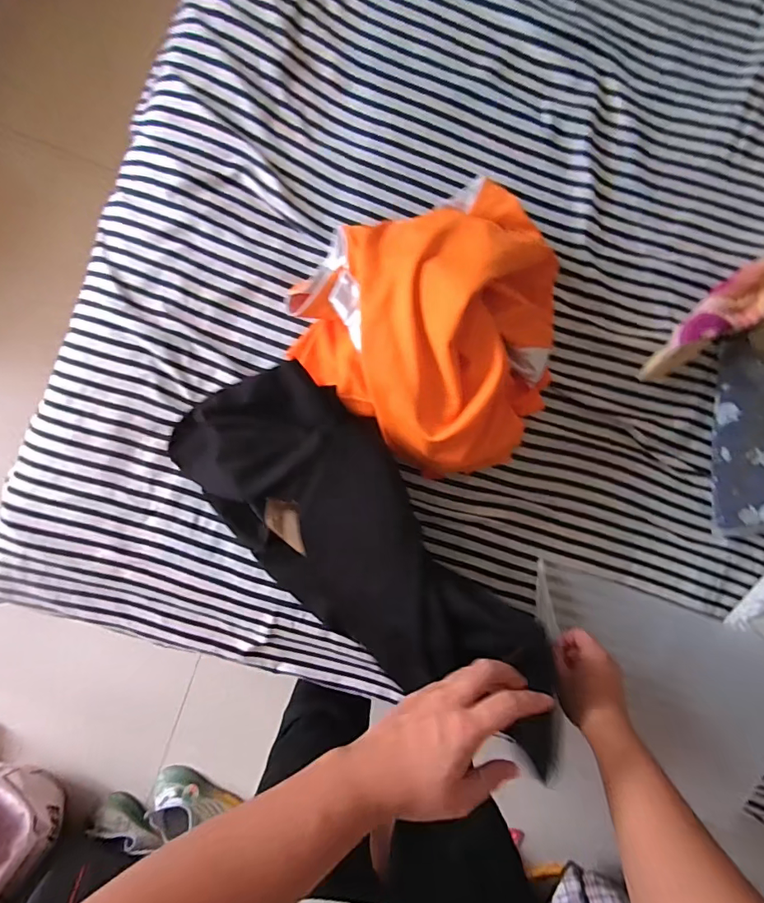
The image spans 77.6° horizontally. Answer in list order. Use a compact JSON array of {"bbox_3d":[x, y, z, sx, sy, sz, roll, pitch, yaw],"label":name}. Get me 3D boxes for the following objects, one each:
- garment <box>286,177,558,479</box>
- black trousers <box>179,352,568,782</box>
[{"bbox_3d":[0.078,-0.156,0.568,0.307,0.151,0.301,0,93,-3],"label":"garment"},{"bbox_3d":[-0.015,0.115,0.535,0.502,0.110,0.208,43,90,11],"label":"black trousers"}]

